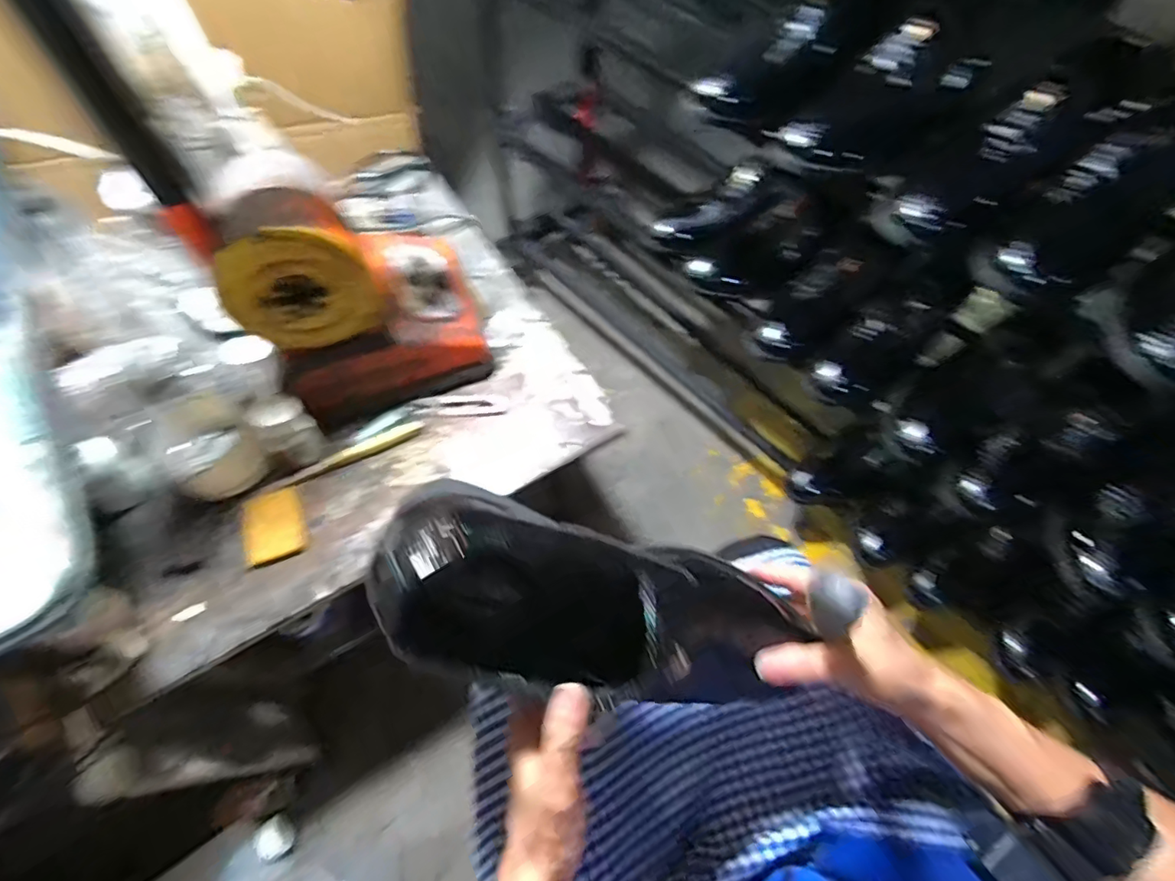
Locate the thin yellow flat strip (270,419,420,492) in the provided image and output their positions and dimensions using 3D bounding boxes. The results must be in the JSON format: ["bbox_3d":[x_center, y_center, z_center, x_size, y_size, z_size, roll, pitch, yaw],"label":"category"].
[{"bbox_3d":[-0.255,0.014,0.570,0.158,0.006,0.017,-26,67,-15],"label":"thin yellow flat strip"}]

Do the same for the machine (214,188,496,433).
[{"bbox_3d":[-0.229,-0.161,0.542,0.224,0.220,0.169,-24,66,-14],"label":"machine"}]

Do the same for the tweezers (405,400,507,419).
[{"bbox_3d":[-0.149,-0.036,0.604,0.106,0.004,0.023,-2,63,-4],"label":"tweezers"}]

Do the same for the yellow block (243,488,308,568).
[{"bbox_3d":[-0.315,0.085,0.533,0.055,0.010,0.073,-20,65,-12],"label":"yellow block"}]

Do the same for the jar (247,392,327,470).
[{"bbox_3d":[-0.306,-0.008,0.541,0.049,0.071,0.058,38,67,16],"label":"jar"}]

